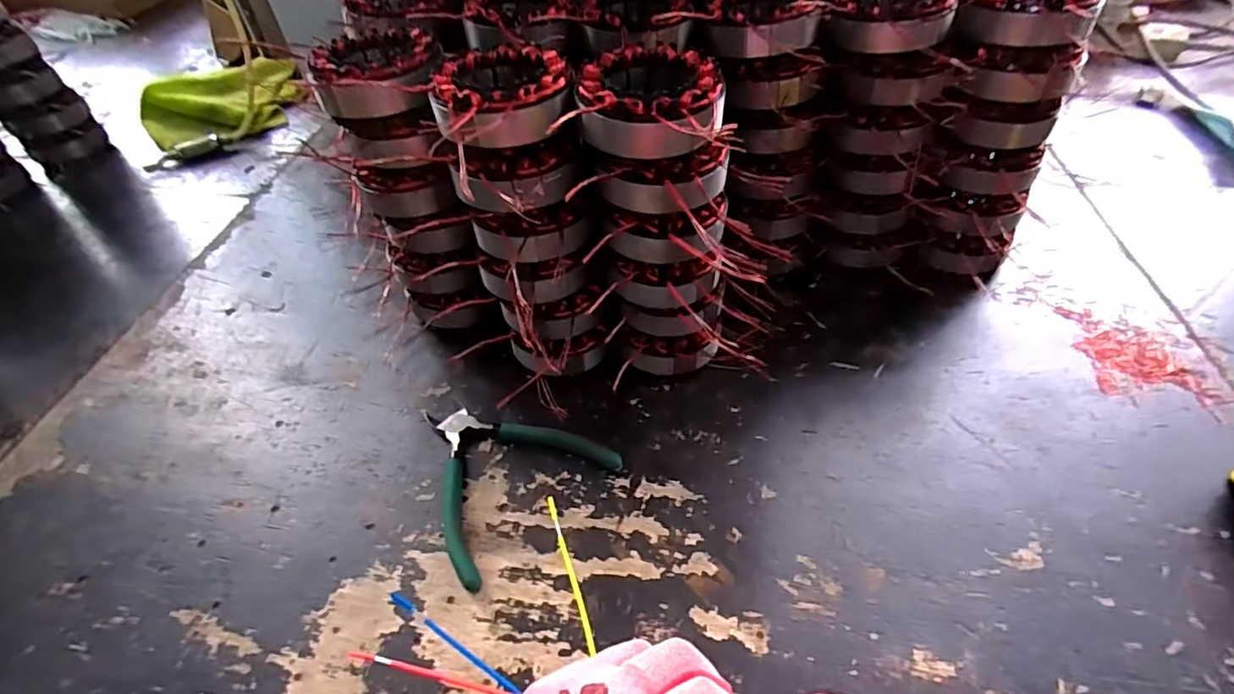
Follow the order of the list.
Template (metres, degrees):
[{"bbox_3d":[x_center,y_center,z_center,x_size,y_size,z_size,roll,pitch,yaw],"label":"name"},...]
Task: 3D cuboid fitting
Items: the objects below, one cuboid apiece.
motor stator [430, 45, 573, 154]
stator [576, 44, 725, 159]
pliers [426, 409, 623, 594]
[{"bbox_3d":[-0.073,-0.154,0.349,0.083,0.032,0.083,-1,49,2],"label":"motor stator"},{"bbox_3d":[0.019,-0.143,0.337,0.084,0.037,0.093,8,50,9],"label":"stator"},{"bbox_3d":[-0.086,0.080,0.402,0.128,0.010,0.127,-36,57,-25],"label":"pliers"}]

